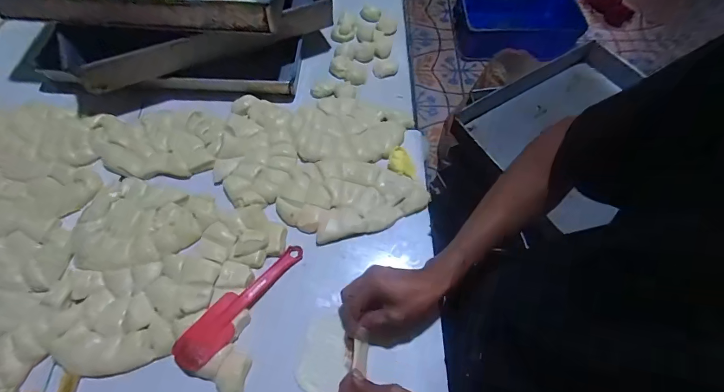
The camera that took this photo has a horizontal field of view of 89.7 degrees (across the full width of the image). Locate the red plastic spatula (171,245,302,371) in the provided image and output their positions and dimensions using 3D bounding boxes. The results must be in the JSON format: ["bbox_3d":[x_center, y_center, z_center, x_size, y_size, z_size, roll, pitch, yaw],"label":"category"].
[{"bbox_3d":[-0.157,0.137,0.482,0.046,0.016,0.198,36,65,17],"label":"red plastic spatula"}]

